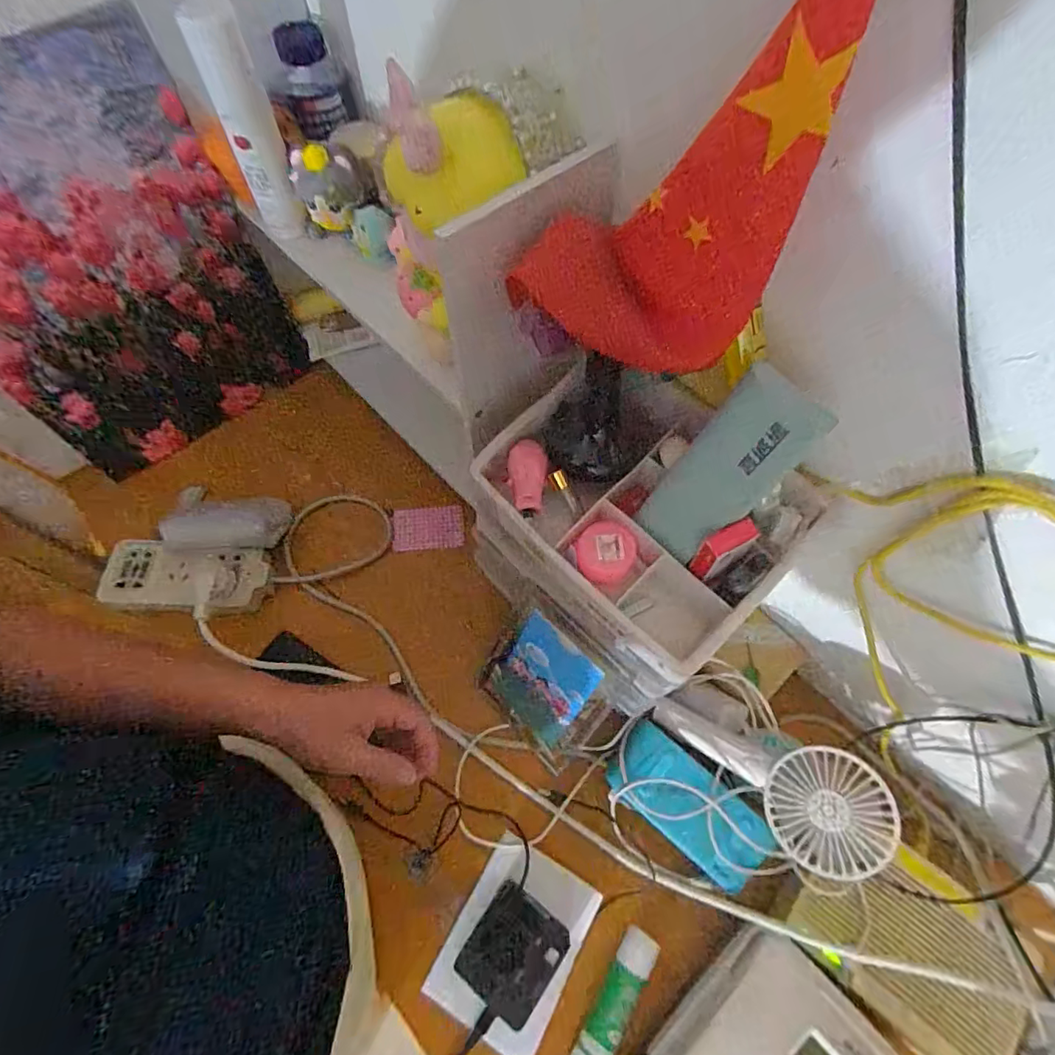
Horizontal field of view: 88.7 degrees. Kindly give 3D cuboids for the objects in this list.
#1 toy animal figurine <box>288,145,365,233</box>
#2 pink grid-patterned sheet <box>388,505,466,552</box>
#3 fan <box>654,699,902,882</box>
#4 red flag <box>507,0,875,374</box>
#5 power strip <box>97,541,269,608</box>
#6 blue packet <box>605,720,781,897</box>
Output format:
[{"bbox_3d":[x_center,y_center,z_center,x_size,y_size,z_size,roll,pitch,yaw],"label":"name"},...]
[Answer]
[{"bbox_3d":[-0.191,-0.329,0.522,0.064,0.069,0.043,0,64,-1],"label":"toy animal figurine"},{"bbox_3d":[-0.125,0.000,0.673,0.088,0.010,0.058,-3,64,-3],"label":"pink grid-patterned sheet"},{"bbox_3d":[0.203,0.210,0.464,0.193,0.032,0.085,24,63,37],"label":"fan"},{"bbox_3d":[0.098,-0.174,0.257,0.116,0.251,0.048,13,61,-22],"label":"red flag"},{"bbox_3d":[-0.386,0.054,0.608,0.165,0.027,0.070,0,64,-2],"label":"power strip"},{"bbox_3d":[0.142,0.247,0.483,0.152,0.031,0.071,36,68,15],"label":"blue packet"}]

